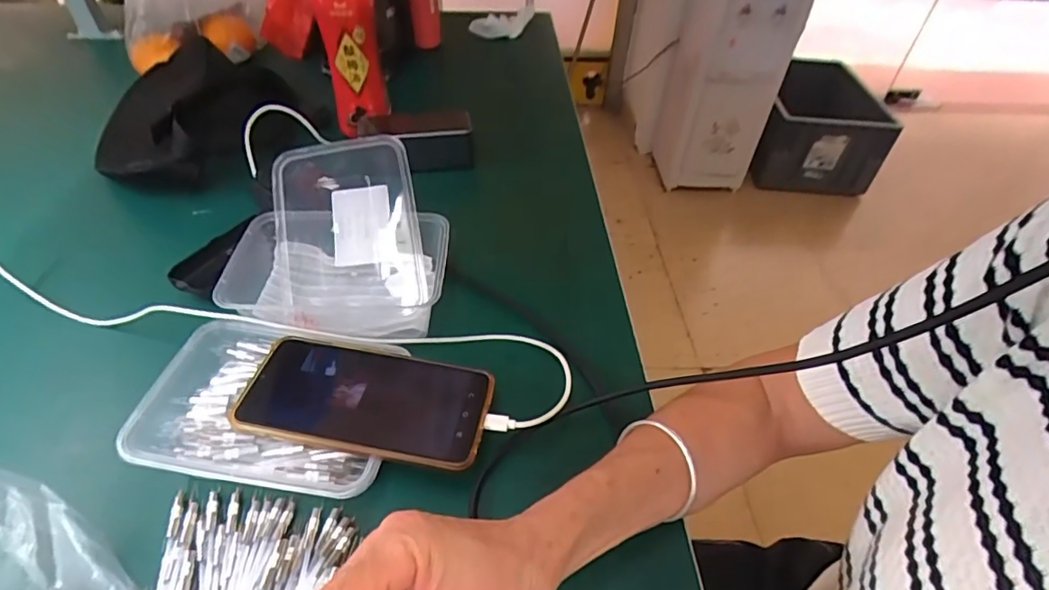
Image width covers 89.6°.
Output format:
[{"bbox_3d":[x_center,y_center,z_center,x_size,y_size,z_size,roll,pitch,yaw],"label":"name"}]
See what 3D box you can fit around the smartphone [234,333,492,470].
[{"bbox_3d":[-0.109,0.070,0.365,0.166,0.007,0.079,9,45,5],"label":"smartphone"}]

